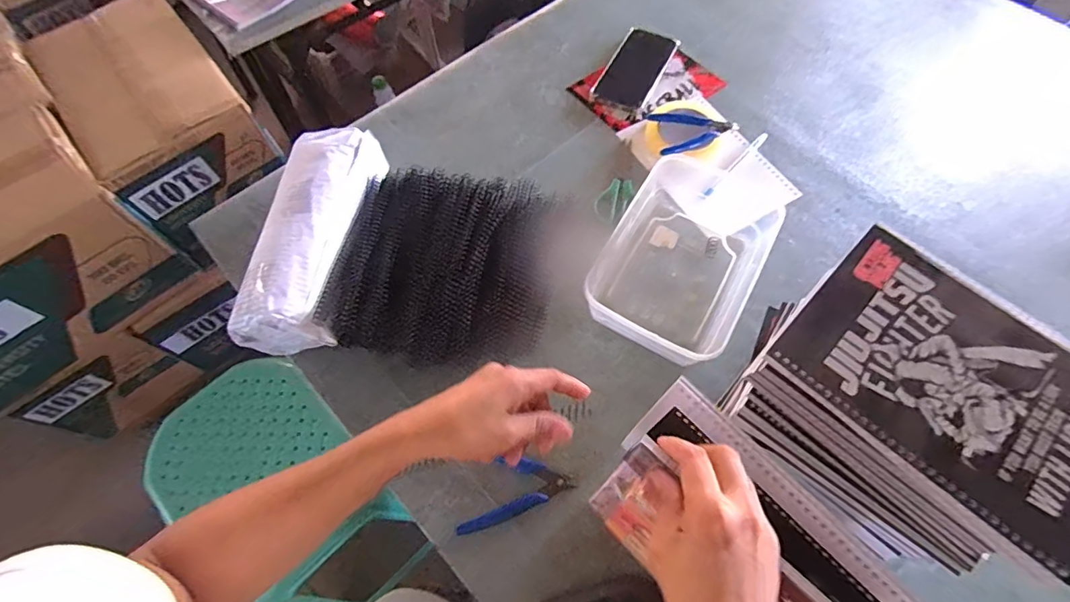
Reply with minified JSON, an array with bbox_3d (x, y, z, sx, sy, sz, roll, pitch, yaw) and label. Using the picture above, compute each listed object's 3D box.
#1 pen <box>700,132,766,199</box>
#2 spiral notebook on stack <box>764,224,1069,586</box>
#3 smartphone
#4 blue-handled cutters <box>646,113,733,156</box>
[{"bbox_3d":[0.266,-0.180,0.661,0.011,0.004,0.144,41,70,17],"label":"pen"},{"bbox_3d":[0.275,0.049,0.325,0.191,0.010,0.145,41,70,18],"label":"spiral notebook on stack"},{"bbox_3d":[0.152,-0.349,0.741,0.081,0.012,0.166,25,66,11],"label":"smartphone"},{"bbox_3d":[0.213,-0.229,0.675,0.104,0.020,0.084,-5,64,-3],"label":"blue-handled cutters"}]

